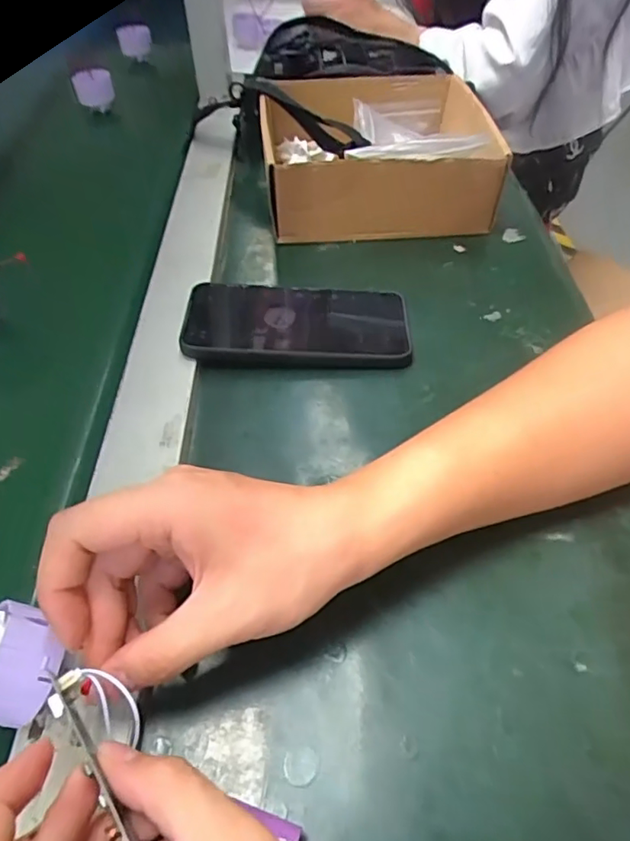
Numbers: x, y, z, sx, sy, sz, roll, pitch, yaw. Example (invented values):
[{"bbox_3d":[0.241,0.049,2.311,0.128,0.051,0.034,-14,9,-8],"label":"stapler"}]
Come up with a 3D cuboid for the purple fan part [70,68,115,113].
[{"bbox_3d":[-0.271,-0.406,0.680,0.047,0.049,0.008,-5,56,0],"label":"purple fan part"}]

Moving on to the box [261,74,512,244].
[{"bbox_3d":[0.055,-0.256,0.534,0.205,0.090,0.216,-5,49,-5],"label":"box"}]

